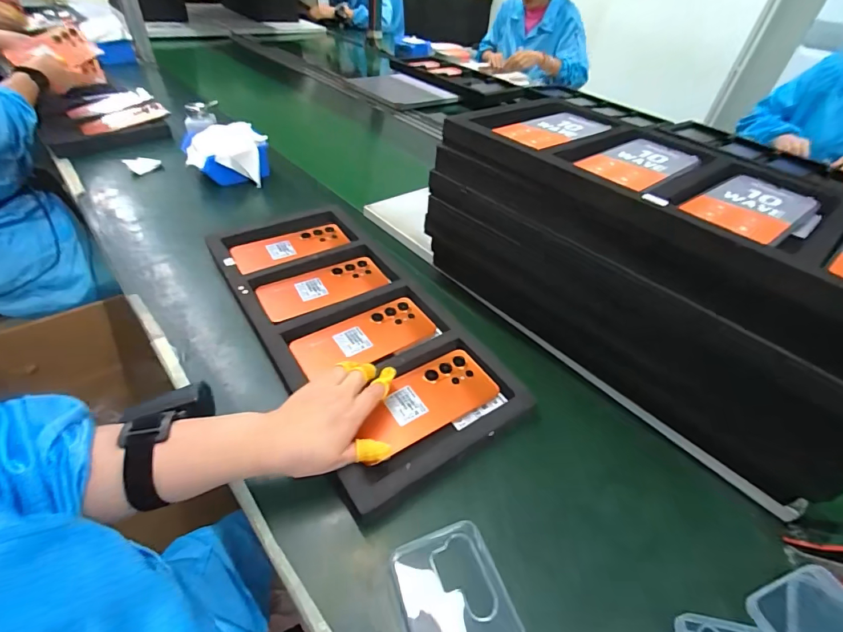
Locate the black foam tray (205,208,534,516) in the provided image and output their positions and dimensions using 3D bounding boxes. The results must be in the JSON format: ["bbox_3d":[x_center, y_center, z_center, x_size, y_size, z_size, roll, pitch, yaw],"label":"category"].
[{"bbox_3d":[-0.100,-0.003,0.533,0.212,0.027,0.481,-22,50,-29],"label":"black foam tray"}]

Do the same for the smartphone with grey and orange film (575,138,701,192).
[{"bbox_3d":[0.238,-0.167,0.444,0.145,0.007,0.074,-27,52,-32],"label":"smartphone with grey and orange film"}]

